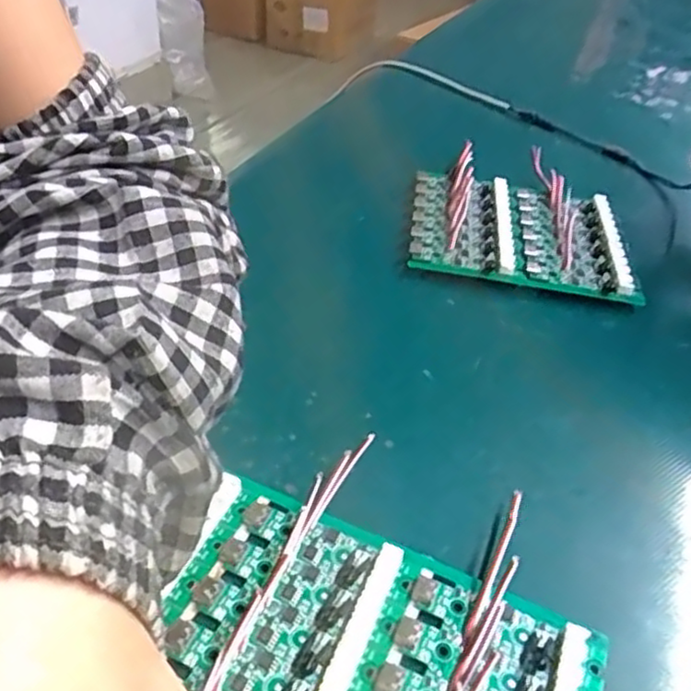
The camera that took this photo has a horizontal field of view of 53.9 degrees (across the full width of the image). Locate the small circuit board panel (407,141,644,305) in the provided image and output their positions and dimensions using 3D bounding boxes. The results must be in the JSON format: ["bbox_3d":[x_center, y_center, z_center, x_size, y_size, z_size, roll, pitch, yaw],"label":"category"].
[{"bbox_3d":[0.100,-0.074,0.406,0.117,0.027,0.124,8,41,2],"label":"small circuit board panel"}]

